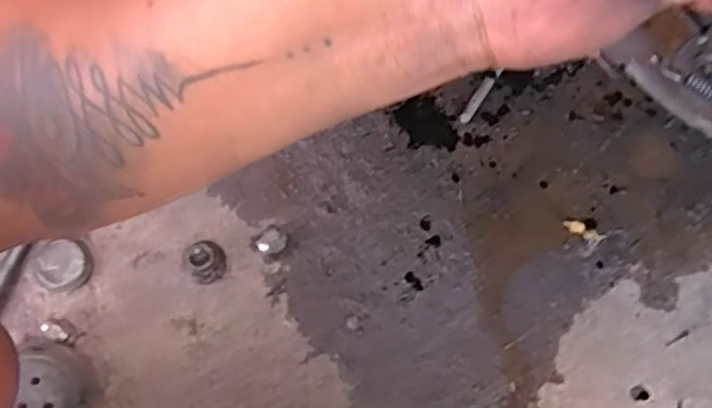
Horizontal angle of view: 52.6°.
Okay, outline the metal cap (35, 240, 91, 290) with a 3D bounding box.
[{"bbox_3d":[-0.275,0.056,0.673,0.045,0.022,0.045,0,70,0],"label":"metal cap"}]

